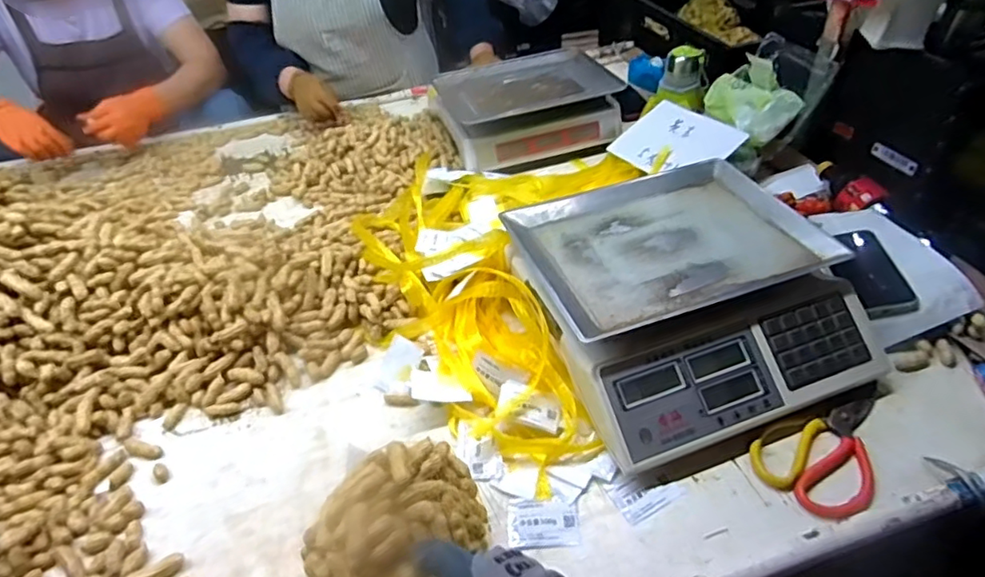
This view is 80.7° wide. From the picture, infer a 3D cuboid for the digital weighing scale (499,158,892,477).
[{"bbox_3d":[0.232,0.002,0.721,0.343,0.109,0.356,-16,43,-13],"label":"digital weighing scale"}]

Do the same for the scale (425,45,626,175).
[{"bbox_3d":[0.065,-0.370,1.179,0.351,0.100,0.288,-12,42,-10],"label":"scale"}]

